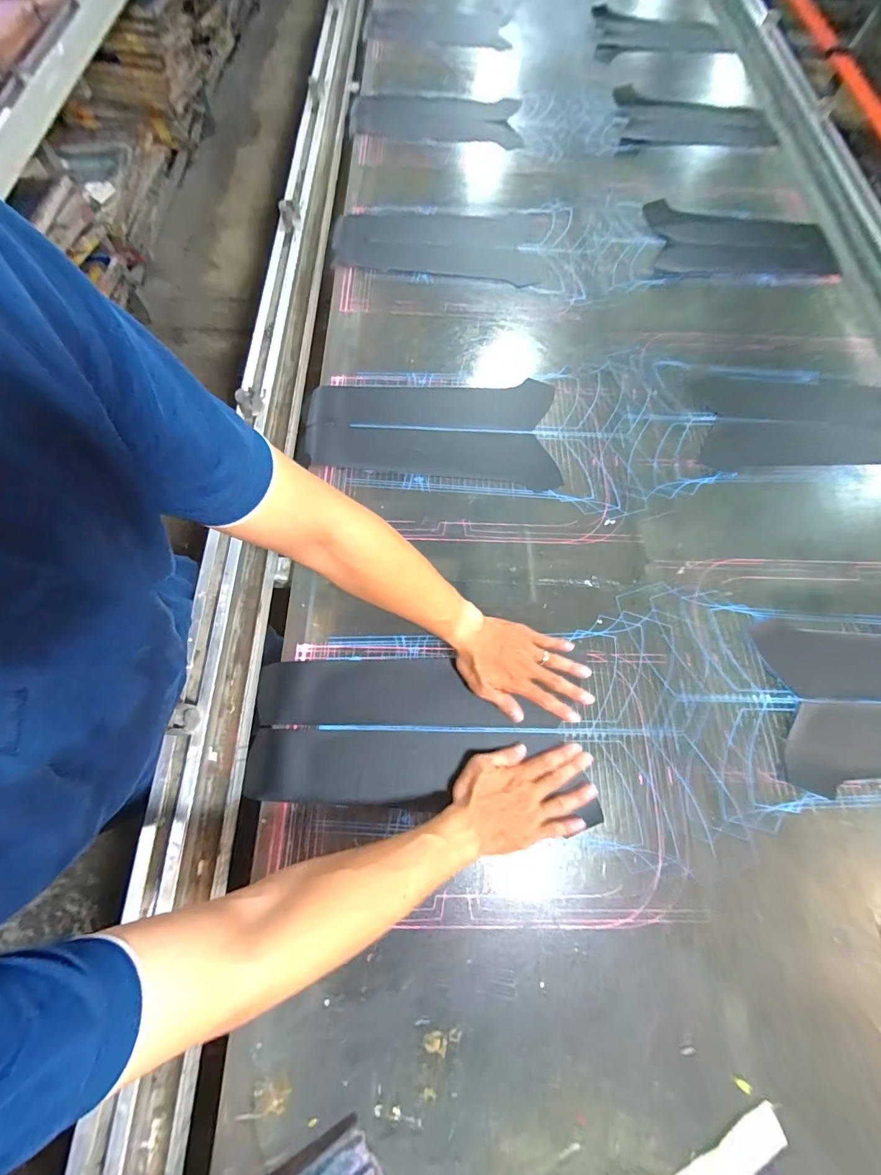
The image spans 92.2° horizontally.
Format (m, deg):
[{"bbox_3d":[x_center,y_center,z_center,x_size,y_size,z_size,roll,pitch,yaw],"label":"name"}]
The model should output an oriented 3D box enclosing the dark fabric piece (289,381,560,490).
[{"bbox_3d":[-0.021,-0.281,0.741,0.429,0.010,0.213,3,66,1],"label":"dark fabric piece"}]

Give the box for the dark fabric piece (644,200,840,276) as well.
[{"bbox_3d":[0.642,-0.746,0.914,0.374,0.010,0.215,7,68,3],"label":"dark fabric piece"}]

